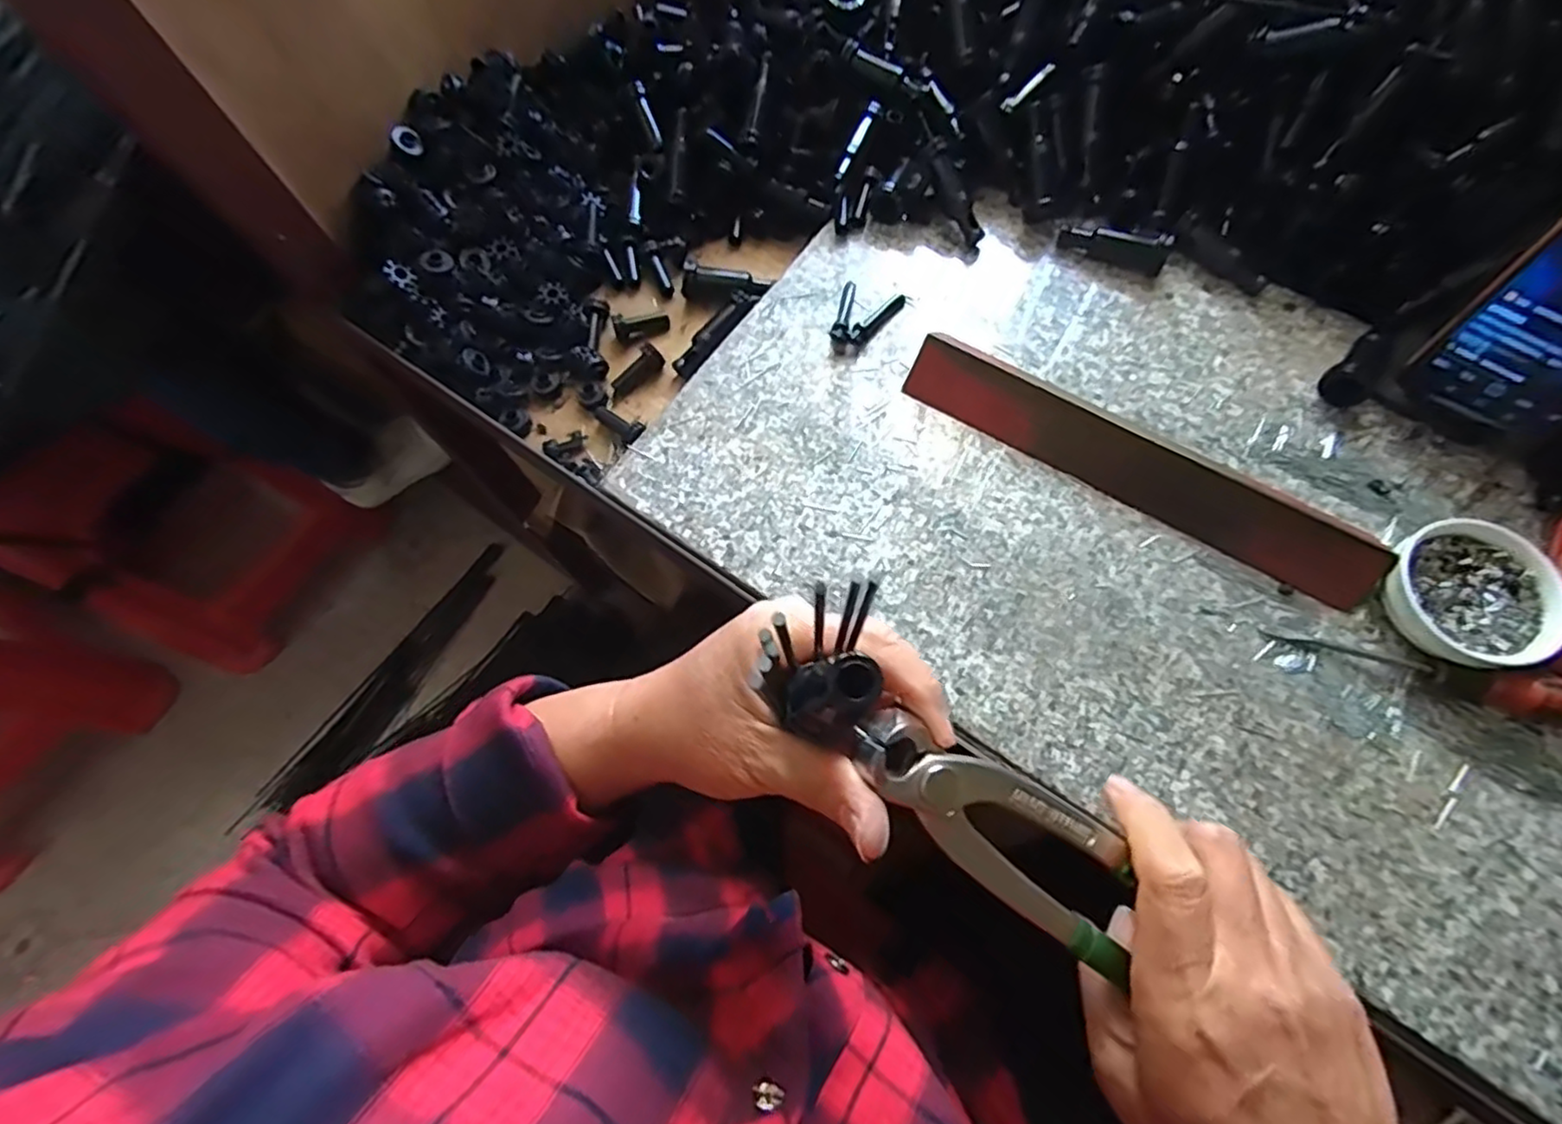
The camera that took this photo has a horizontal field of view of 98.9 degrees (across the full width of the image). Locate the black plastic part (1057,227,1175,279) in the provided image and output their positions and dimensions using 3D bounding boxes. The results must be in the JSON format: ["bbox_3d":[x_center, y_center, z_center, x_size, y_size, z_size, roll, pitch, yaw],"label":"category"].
[{"bbox_3d":[0.210,-0.199,0.421,0.064,0.025,0.013,28,72,12],"label":"black plastic part"}]

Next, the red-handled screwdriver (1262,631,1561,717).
[{"bbox_3d":[0.326,0.056,0.327,0.143,0.018,0.019,14,69,21],"label":"red-handled screwdriver"}]

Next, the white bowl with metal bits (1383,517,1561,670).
[{"bbox_3d":[0.338,0.017,0.331,0.067,0.028,0.070,-1,69,2],"label":"white bowl with metal bits"}]

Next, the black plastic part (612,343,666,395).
[{"bbox_3d":[-0.094,-0.125,0.436,0.037,0.011,0.013,-41,73,2],"label":"black plastic part"}]

